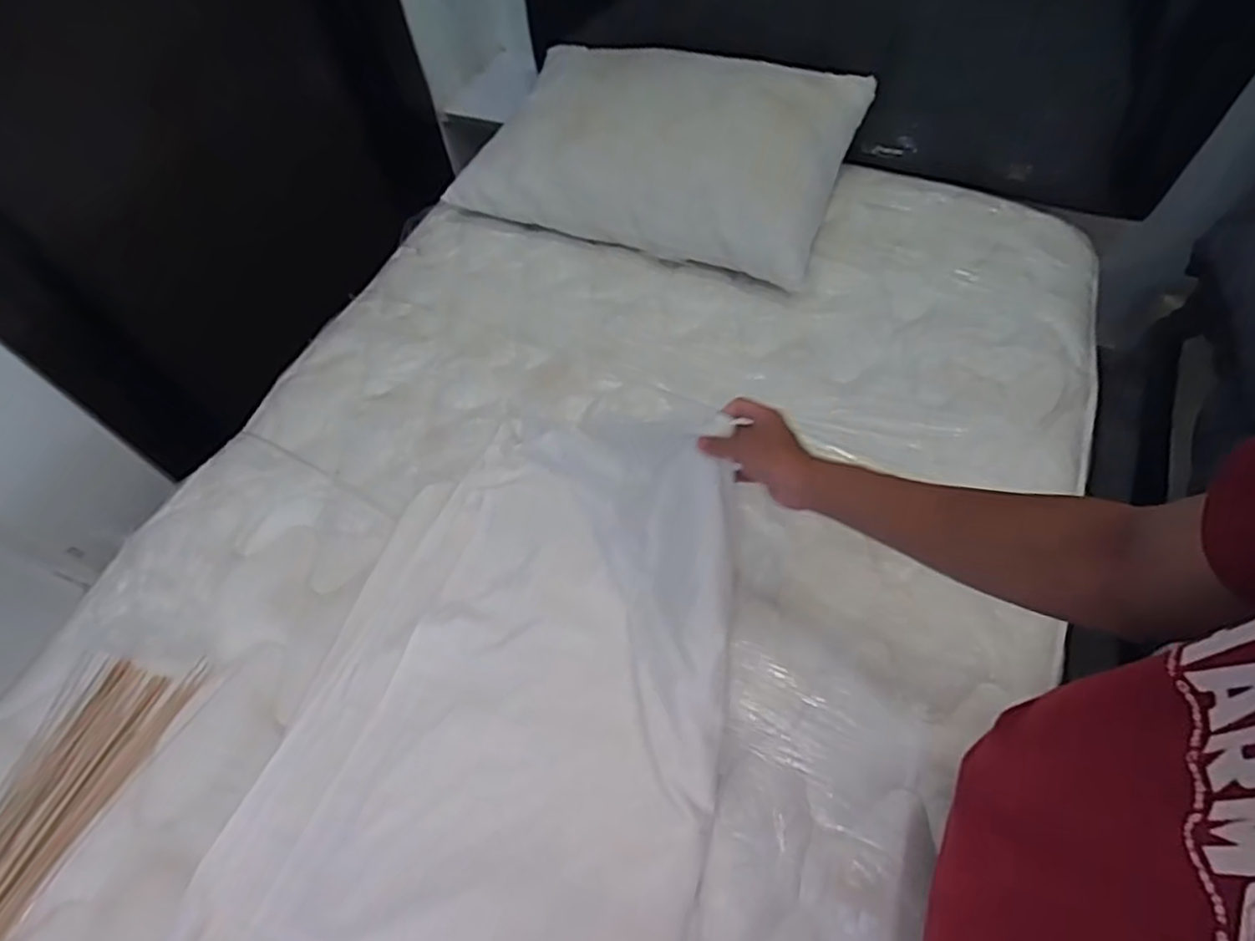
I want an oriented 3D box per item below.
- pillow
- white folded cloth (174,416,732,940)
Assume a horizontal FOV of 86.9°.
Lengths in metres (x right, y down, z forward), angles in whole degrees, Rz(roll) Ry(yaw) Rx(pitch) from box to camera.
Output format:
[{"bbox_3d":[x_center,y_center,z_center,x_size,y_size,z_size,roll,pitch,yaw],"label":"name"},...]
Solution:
[{"bbox_3d":[0.065,-0.560,1.141,0.634,0.171,0.402,17,61,13],"label":"pillow"},{"bbox_3d":[-0.141,0.253,0.680,0.454,0.125,0.702,10,60,10],"label":"white folded cloth"}]

